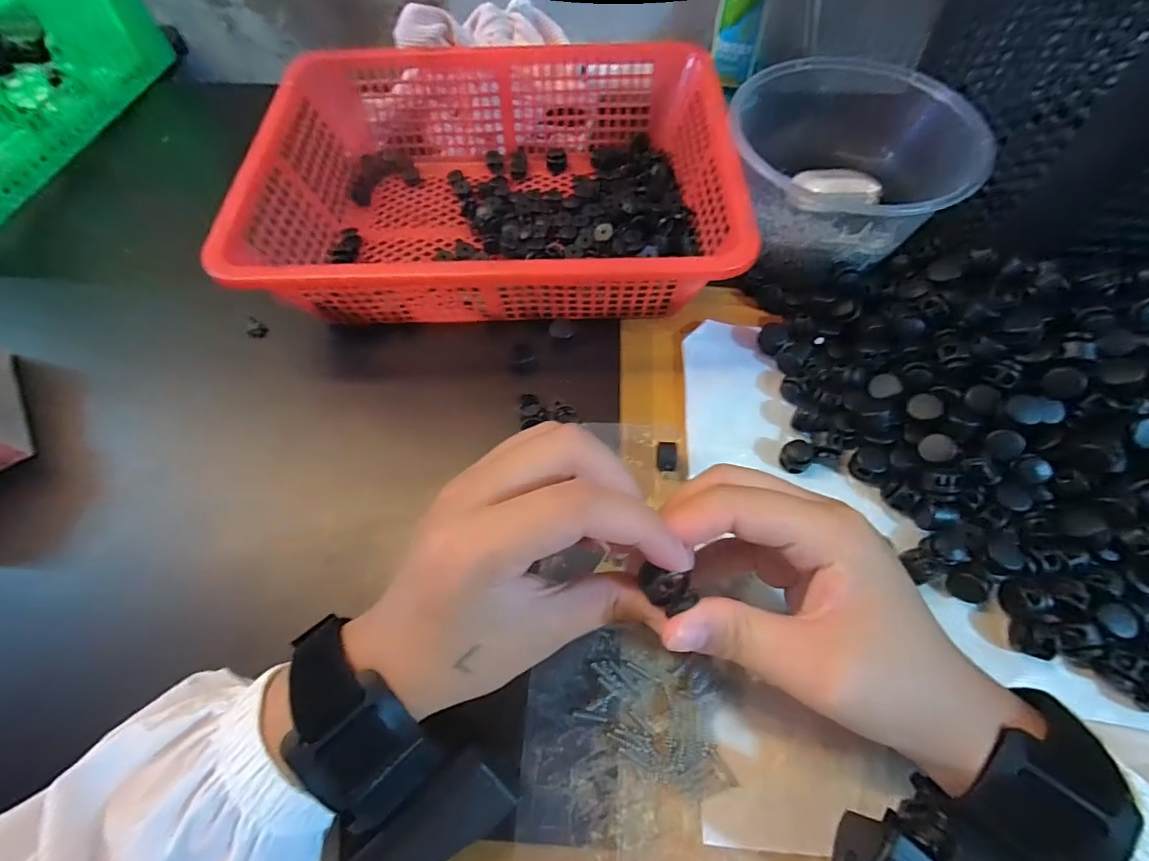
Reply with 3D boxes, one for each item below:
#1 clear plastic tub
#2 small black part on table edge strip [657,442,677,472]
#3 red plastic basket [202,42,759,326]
[{"bbox_3d":[0.169,-0.166,0.323,0.135,0.064,0.134,1,62,2],"label":"clear plastic tub"},{"bbox_3d":[0.052,0.014,0.278,0.010,0.007,0.015,1,62,2],"label":"small black part on table edge strip"},{"bbox_3d":[-0.053,-0.166,0.344,0.300,0.071,0.225,-5,62,-1],"label":"red plastic basket"}]

